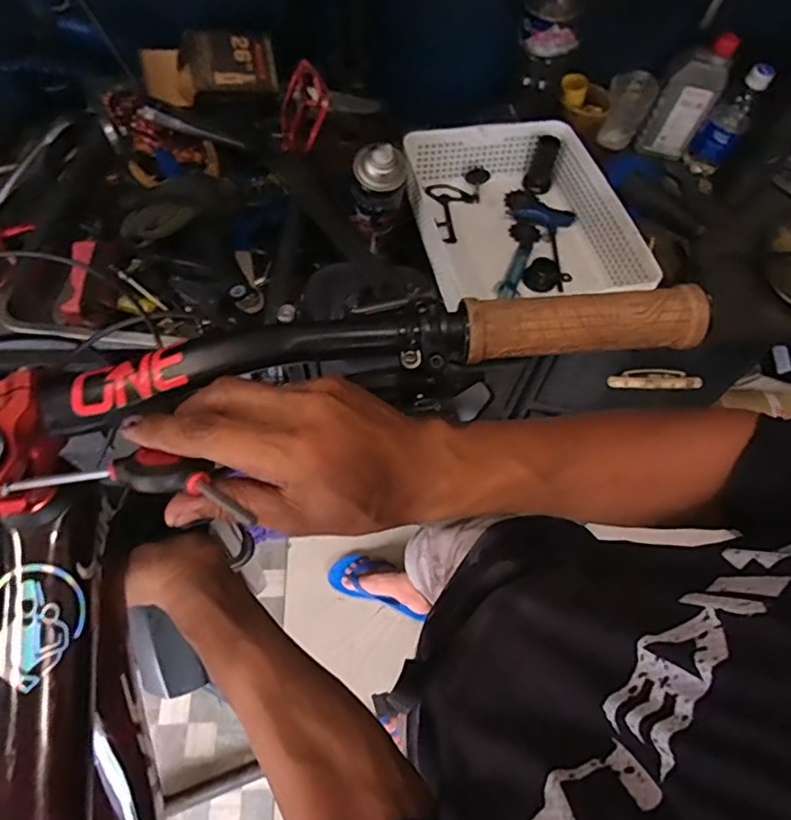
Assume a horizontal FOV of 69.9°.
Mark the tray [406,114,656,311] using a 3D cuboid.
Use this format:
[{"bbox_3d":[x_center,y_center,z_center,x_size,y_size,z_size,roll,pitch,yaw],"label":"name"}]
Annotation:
[{"bbox_3d":[0.159,-0.262,0.766,0.250,0.089,0.282,-5,63,-6],"label":"tray"}]

